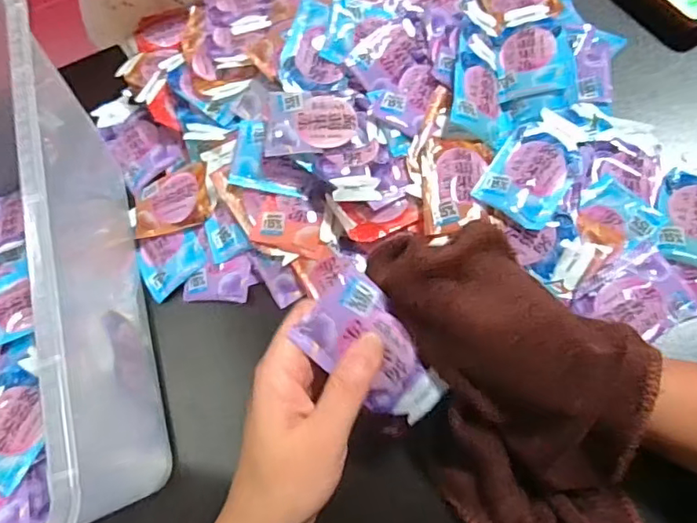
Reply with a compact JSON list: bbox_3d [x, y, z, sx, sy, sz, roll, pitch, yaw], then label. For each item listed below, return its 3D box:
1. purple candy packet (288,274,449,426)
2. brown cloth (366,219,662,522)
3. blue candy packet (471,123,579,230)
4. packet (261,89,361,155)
[{"bbox_3d":[0.014,0.045,0.269,0.076,0.007,0.045,43,94,-5],"label":"purple candy packet"},{"bbox_3d":[0.087,0.069,0.274,0.106,0.071,0.181,-22,73,-4],"label":"brown cloth"},{"bbox_3d":[0.115,-0.057,0.340,0.047,0.007,0.067,35,77,12],"label":"blue candy packet"},{"bbox_3d":[-0.024,-0.090,0.352,0.060,0.010,0.046,-6,72,1],"label":"packet"}]

